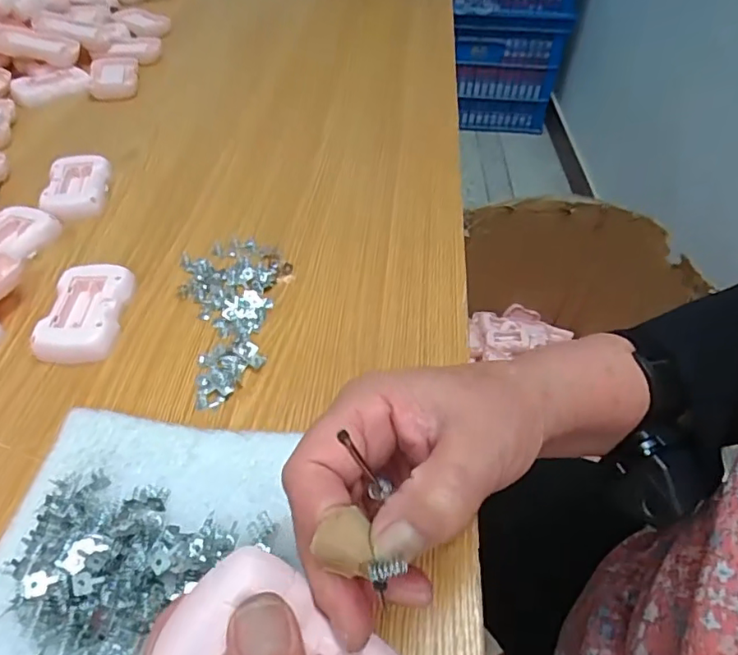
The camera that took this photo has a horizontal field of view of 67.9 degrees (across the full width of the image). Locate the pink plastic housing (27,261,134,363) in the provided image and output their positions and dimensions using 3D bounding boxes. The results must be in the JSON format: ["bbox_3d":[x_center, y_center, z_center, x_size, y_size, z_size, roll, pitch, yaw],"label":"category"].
[{"bbox_3d":[-0.201,-0.012,0.391,0.048,0.017,0.085,-1,47,-4],"label":"pink plastic housing"}]

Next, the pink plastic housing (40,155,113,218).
[{"bbox_3d":[-0.266,-0.127,0.500,0.050,0.021,0.077,-6,47,-8],"label":"pink plastic housing"}]

